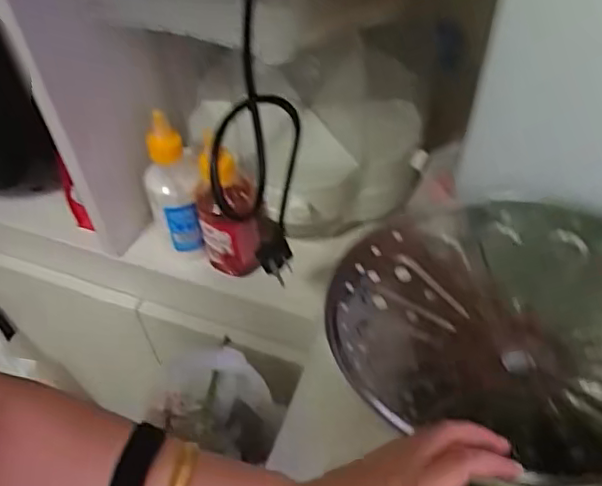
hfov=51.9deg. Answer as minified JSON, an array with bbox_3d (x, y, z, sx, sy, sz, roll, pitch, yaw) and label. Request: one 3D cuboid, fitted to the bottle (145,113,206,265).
[{"bbox_3d":[-0.129,-0.048,0.616,0.049,0.150,0.060,-16,52,-10],"label":"bottle"}]

